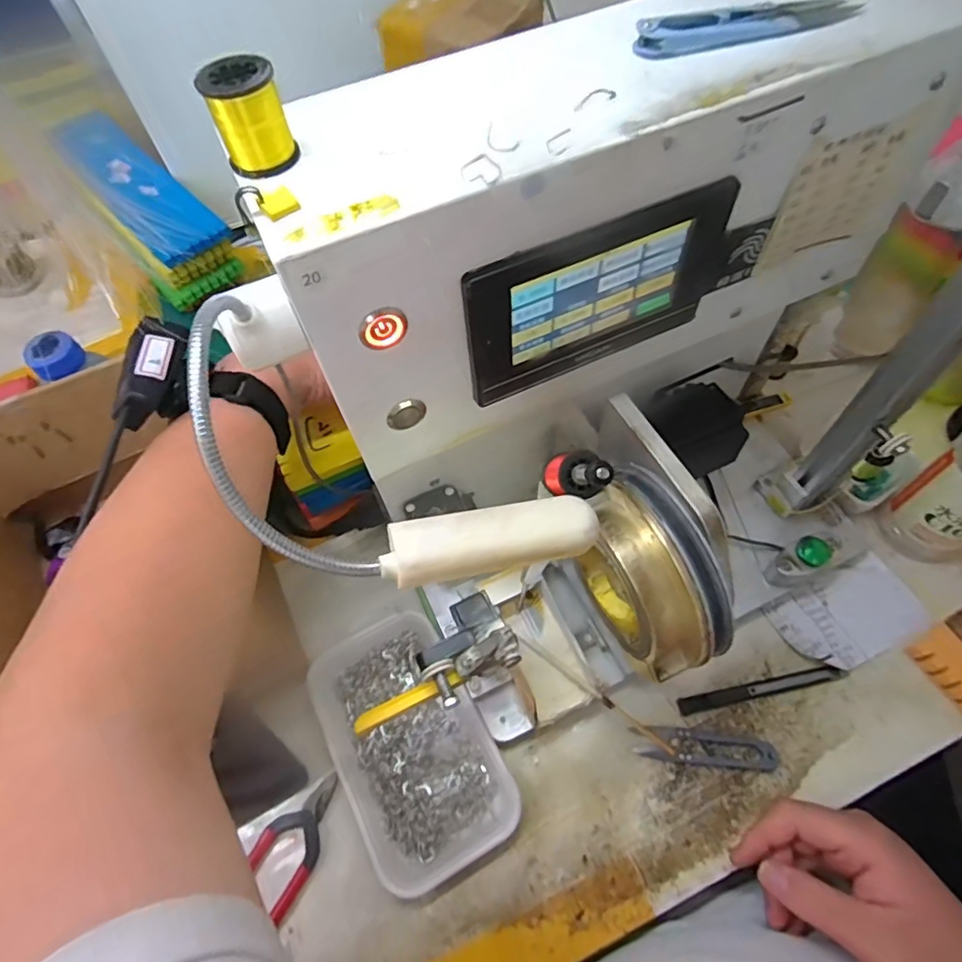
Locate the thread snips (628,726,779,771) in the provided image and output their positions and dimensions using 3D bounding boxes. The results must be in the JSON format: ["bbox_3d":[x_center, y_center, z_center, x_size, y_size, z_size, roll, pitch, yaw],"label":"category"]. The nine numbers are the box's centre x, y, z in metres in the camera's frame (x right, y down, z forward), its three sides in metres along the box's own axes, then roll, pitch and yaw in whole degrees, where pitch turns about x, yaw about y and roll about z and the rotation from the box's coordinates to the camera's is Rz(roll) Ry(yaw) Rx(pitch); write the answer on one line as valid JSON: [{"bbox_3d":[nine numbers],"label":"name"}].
[{"bbox_3d":[0.161,0.193,0.405,0.099,0.008,0.023,5,61,7],"label":"thread snips"}]

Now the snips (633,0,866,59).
[{"bbox_3d":[0.113,-0.198,0.241,0.096,0.009,0.025,-12,60,-3],"label":"snips"}]

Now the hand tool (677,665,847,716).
[{"bbox_3d":[0.211,0.157,0.424,0.125,0.006,0.012,-11,60,-3],"label":"hand tool"}]

